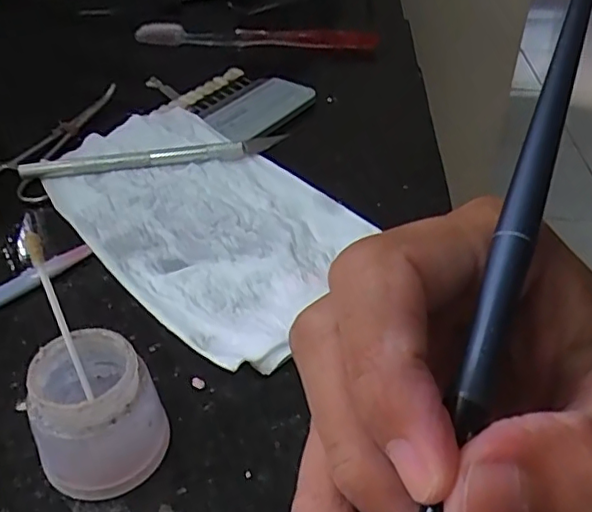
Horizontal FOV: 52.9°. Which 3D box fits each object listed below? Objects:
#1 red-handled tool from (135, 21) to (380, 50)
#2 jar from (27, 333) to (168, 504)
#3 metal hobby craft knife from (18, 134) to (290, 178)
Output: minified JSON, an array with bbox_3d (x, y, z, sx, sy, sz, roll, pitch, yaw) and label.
[{"bbox_3d":[-0.030,-0.173,0.465,0.184,0.010,0.028,6,40,7],"label":"red-handled tool"},{"bbox_3d":[-0.061,0.049,0.183,0.036,0.040,0.033,0,40,0],"label":"jar"},{"bbox_3d":[-0.074,-0.052,0.315,0.135,0.013,0.011,-4,40,-5],"label":"metal hobby craft knife"}]

